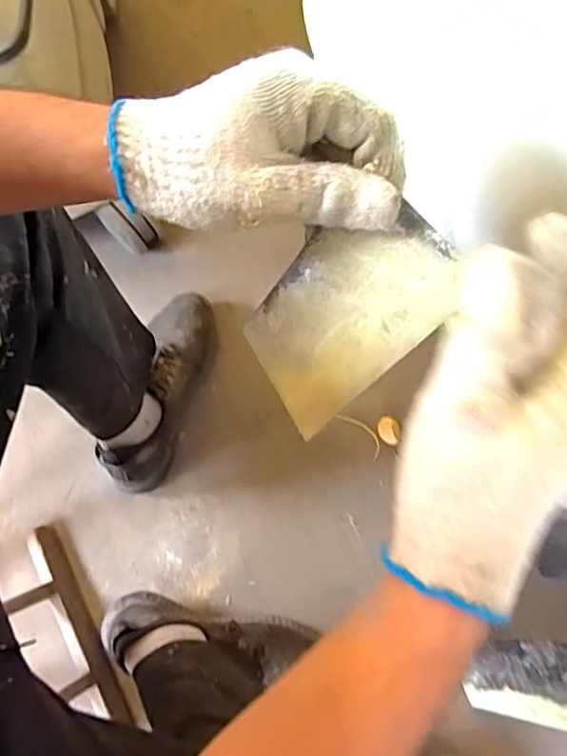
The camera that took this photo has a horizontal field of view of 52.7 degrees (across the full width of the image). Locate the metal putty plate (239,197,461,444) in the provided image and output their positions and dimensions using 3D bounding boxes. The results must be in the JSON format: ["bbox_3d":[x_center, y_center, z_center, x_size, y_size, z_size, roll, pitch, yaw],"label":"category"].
[{"bbox_3d":[0.028,-0.030,0.292,0.072,0.133,0.004,48,42,5],"label":"metal putty plate"}]

